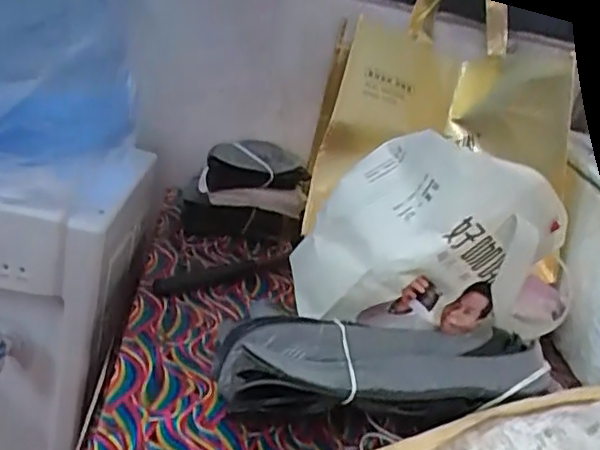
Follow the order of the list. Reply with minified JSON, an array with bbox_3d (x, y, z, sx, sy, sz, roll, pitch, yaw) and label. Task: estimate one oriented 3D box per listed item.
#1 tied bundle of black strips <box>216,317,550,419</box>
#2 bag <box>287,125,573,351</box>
[{"bbox_3d":[0.079,0.126,0.562,0.291,0.062,0.093,5,26,-21],"label":"tied bundle of black strips"},{"bbox_3d":[0.134,0.014,0.636,0.281,0.167,0.123,18,24,7],"label":"bag"}]

